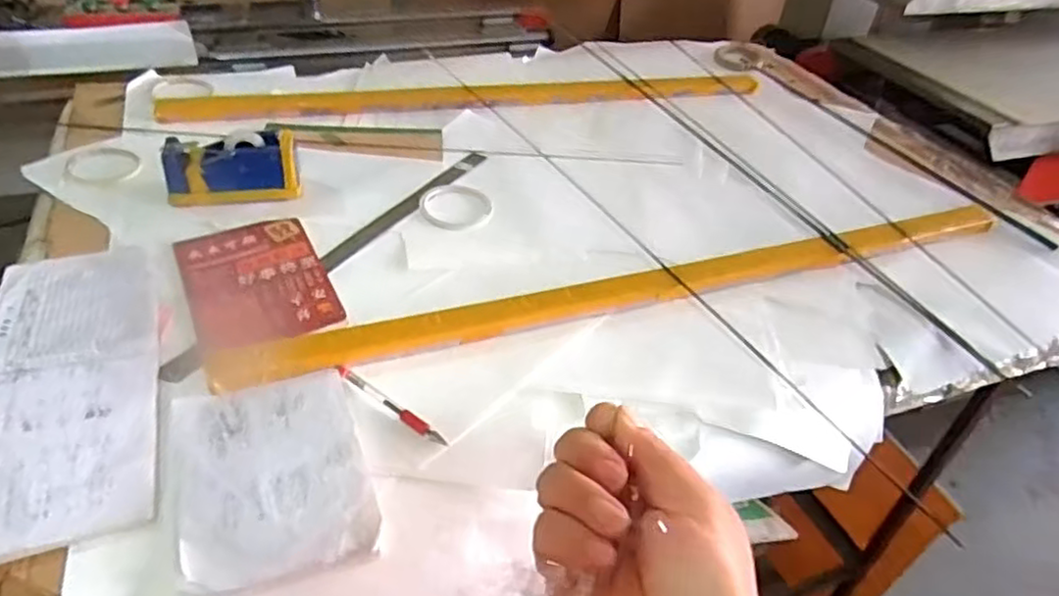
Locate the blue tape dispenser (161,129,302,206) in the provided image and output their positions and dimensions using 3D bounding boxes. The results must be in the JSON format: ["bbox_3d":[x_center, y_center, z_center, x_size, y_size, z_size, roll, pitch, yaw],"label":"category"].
[{"bbox_3d":[-0.345,-0.151,0.790,0.148,0.070,0.067,-5,42,-12],"label":"blue tape dispenser"}]

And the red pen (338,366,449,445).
[{"bbox_3d":[-0.121,0.093,0.585,0.125,0.005,0.011,29,46,25],"label":"red pen"}]

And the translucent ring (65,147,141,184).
[{"bbox_3d":[-0.516,-0.161,0.818,0.077,0.008,0.088,-21,47,-28],"label":"translucent ring"}]

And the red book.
[{"bbox_3d":[-0.279,-0.020,0.692,0.129,0.009,0.192,-17,45,-24],"label":"red book"}]

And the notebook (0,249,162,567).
[{"bbox_3d":[-0.392,0.061,0.578,0.134,0.016,0.342,-6,40,-24],"label":"notebook"}]

